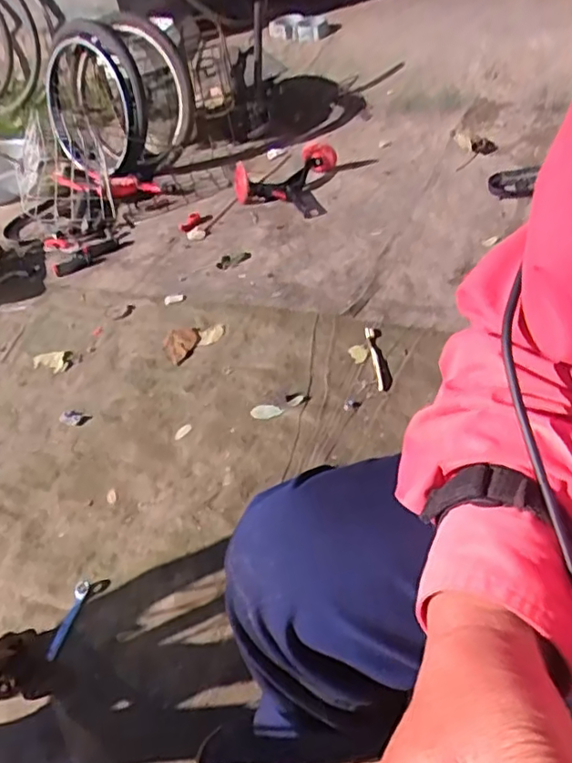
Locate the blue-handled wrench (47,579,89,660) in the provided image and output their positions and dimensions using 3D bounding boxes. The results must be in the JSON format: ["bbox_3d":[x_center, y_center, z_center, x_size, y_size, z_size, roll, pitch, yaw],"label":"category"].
[{"bbox_3d":[-0.322,0.351,0.892,0.018,0.012,0.114,10,60,20],"label":"blue-handled wrench"}]

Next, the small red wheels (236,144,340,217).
[{"bbox_3d":[-0.011,-0.555,1.674,0.282,0.139,0.174,1,44,13],"label":"small red wheels"}]

